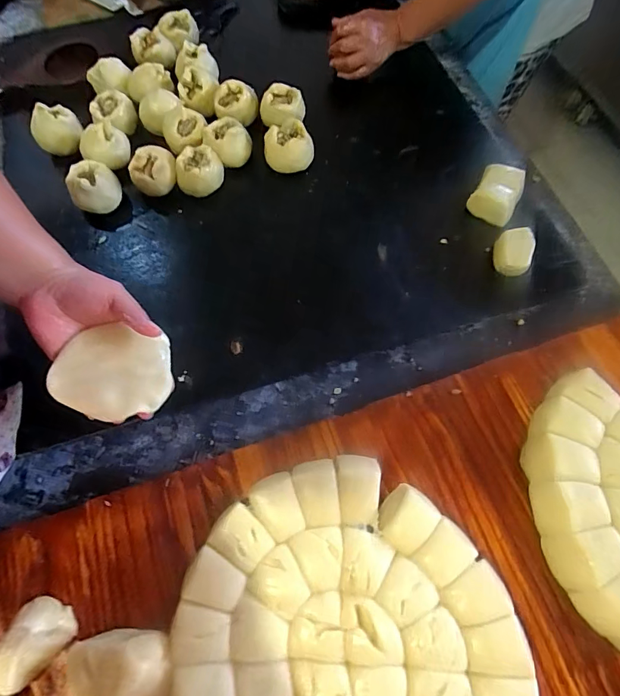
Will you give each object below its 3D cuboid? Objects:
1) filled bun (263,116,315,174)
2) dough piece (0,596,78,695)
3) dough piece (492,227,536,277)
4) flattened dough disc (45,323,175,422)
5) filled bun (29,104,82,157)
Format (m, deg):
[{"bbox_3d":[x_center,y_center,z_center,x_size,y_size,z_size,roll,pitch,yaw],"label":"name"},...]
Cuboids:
[{"bbox_3d":[-0.036,-0.336,0.689,0.075,0.064,0.063,35,71,14],"label":"filled bun"},{"bbox_3d":[-0.266,0.276,0.380,0.052,0.044,0.072,37,72,15],"label":"dough piece"},{"bbox_3d":[0.301,-0.142,0.608,0.059,0.055,0.058,27,70,12],"label":"dough piece"},{"bbox_3d":[-0.194,0.025,0.403,0.106,0.010,0.090,11,68,-10],"label":"flattened dough disc"},{"bbox_3d":[-0.433,-0.373,0.690,0.077,0.056,0.068,-33,70,-13],"label":"filled bun"}]

